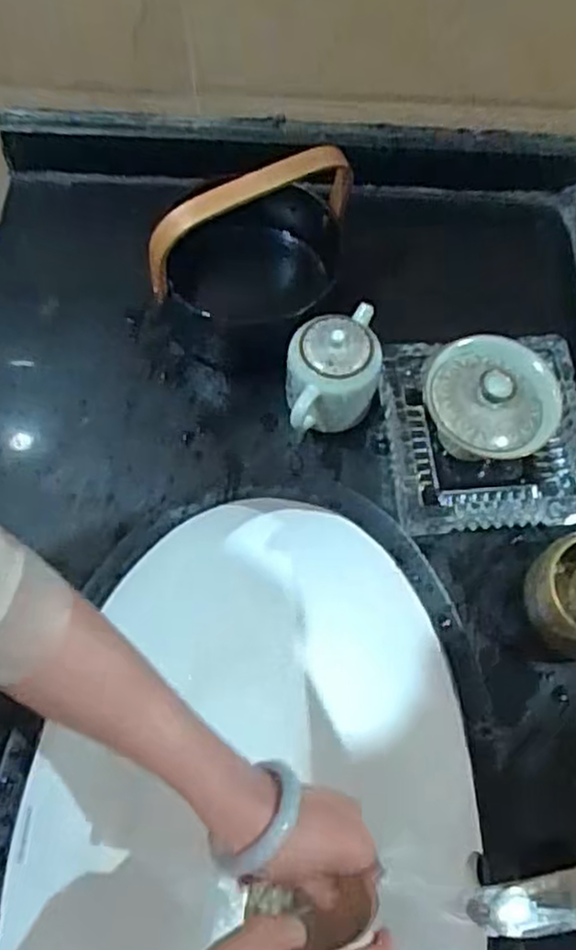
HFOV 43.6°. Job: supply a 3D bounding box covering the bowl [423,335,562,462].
[{"bbox_3d":[0.149,-0.051,0.539,0.095,0.076,0.091,1,66,-2],"label":"bowl"}]

